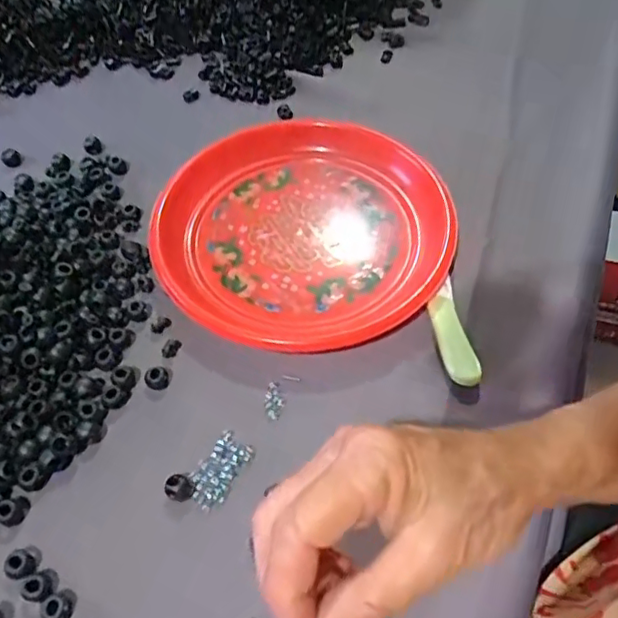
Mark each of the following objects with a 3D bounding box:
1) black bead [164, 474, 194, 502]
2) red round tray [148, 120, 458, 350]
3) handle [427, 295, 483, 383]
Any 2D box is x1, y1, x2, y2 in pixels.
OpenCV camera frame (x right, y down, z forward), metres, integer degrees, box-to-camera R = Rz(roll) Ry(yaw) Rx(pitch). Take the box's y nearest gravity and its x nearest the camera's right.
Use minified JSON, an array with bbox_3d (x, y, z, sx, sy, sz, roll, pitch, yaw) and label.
[{"bbox_3d":[-0.078,0.108,0.358,0.015,0.011,0.014,1,57,-1],"label":"black bead"},{"bbox_3d":[-0.008,-0.068,0.470,0.225,0.026,0.208,1,57,-1],"label":"red round tray"},{"bbox_3d":[0.102,0.021,0.416,0.022,0.009,0.069,-7,57,-6],"label":"handle"}]

